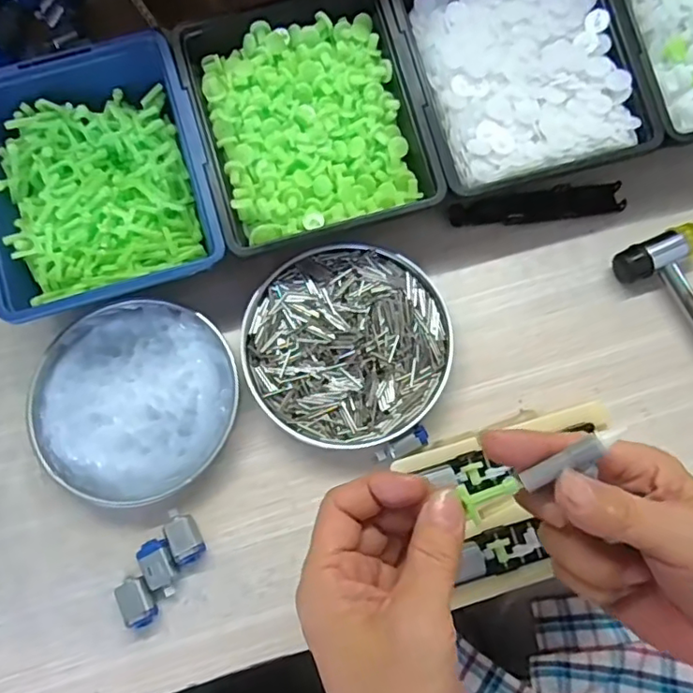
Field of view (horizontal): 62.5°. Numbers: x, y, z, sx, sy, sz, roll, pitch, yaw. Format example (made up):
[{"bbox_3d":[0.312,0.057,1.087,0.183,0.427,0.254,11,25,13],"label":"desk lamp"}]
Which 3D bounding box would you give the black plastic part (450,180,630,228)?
[{"bbox_3d":[0.136,-0.102,0.409,0.122,0.007,0.022,-7,77,-1],"label":"black plastic part"}]

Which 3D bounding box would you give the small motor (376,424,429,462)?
[{"bbox_3d":[0.035,0.063,0.364,0.034,0.016,0.013,-26,78,-5],"label":"small motor"}]

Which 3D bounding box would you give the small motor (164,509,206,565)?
[{"bbox_3d":[-0.101,0.117,0.354,0.017,0.013,0.033,-26,78,-5],"label":"small motor"}]

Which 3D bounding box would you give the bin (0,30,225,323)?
[{"bbox_3d":[-0.166,-0.109,0.381,0.146,0.051,0.166,-16,78,-3],"label":"bin"}]

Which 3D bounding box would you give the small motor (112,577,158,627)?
[{"bbox_3d":[-0.126,0.154,0.344,0.019,0.014,0.029,-31,79,-6],"label":"small motor"}]

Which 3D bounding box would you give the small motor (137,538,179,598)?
[{"bbox_3d":[-0.114,0.135,0.349,0.020,0.012,0.034,-17,78,-3],"label":"small motor"}]

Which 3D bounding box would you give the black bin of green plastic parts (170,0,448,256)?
[{"bbox_3d":[-0.025,-0.149,0.383,0.142,0.043,0.160,-16,78,-3],"label":"black bin of green plastic parts"}]

